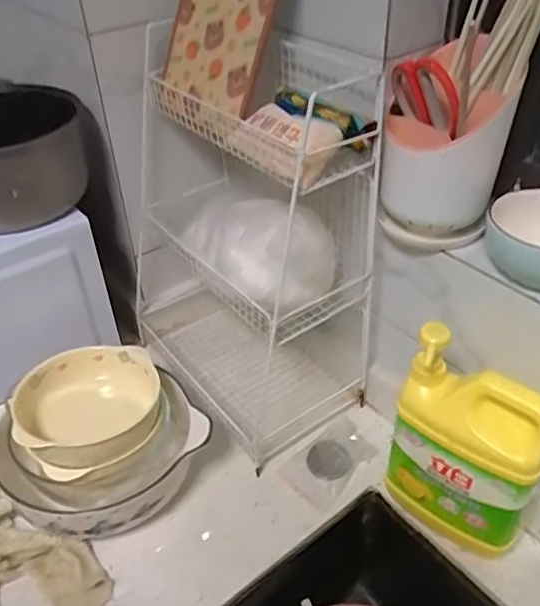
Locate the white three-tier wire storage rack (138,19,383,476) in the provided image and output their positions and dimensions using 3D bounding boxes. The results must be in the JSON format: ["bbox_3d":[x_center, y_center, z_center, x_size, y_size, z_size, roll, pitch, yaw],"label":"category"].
[{"bbox_3d":[-0.035,-0.080,0.758,0.216,0.444,0.337,-28,46,-28],"label":"white three-tier wire storage rack"}]

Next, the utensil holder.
[{"bbox_3d":[0.177,-0.160,0.602,0.118,0.175,0.118,9,40,14],"label":"utensil holder"}]

